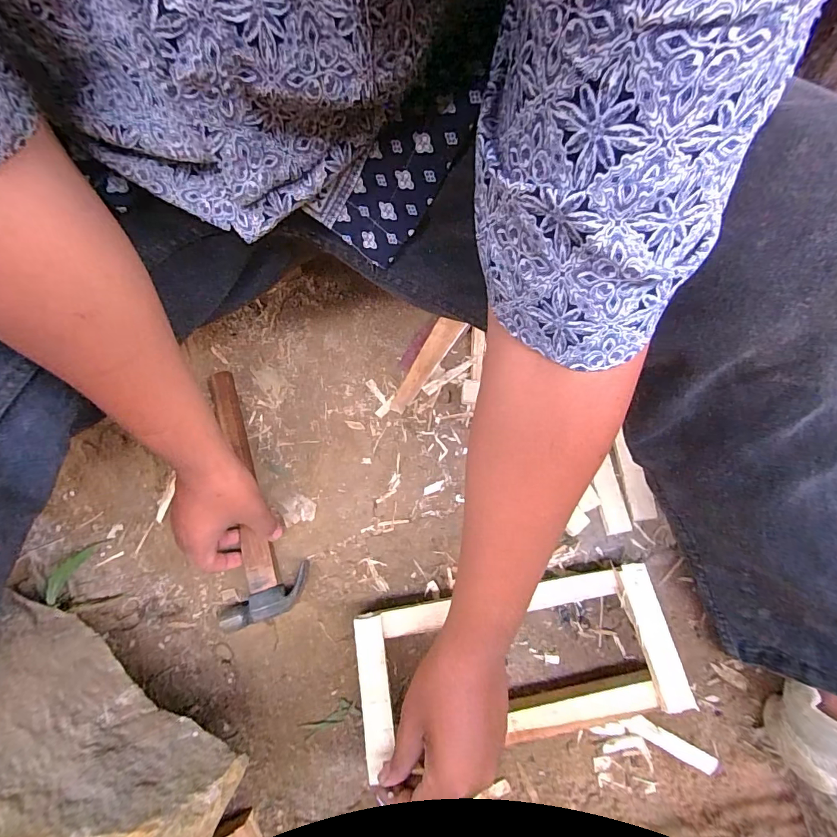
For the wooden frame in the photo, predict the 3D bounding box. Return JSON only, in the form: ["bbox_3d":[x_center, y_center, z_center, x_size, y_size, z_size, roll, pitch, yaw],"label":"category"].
[{"bbox_3d":[0.092,0.226,0.411,0.289,0.040,0.134,-5,72,-2],"label":"wooden frame"}]

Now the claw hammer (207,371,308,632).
[{"bbox_3d":[-0.190,0.076,0.488,0.086,0.041,0.280,-15,71,-3],"label":"claw hammer"}]

